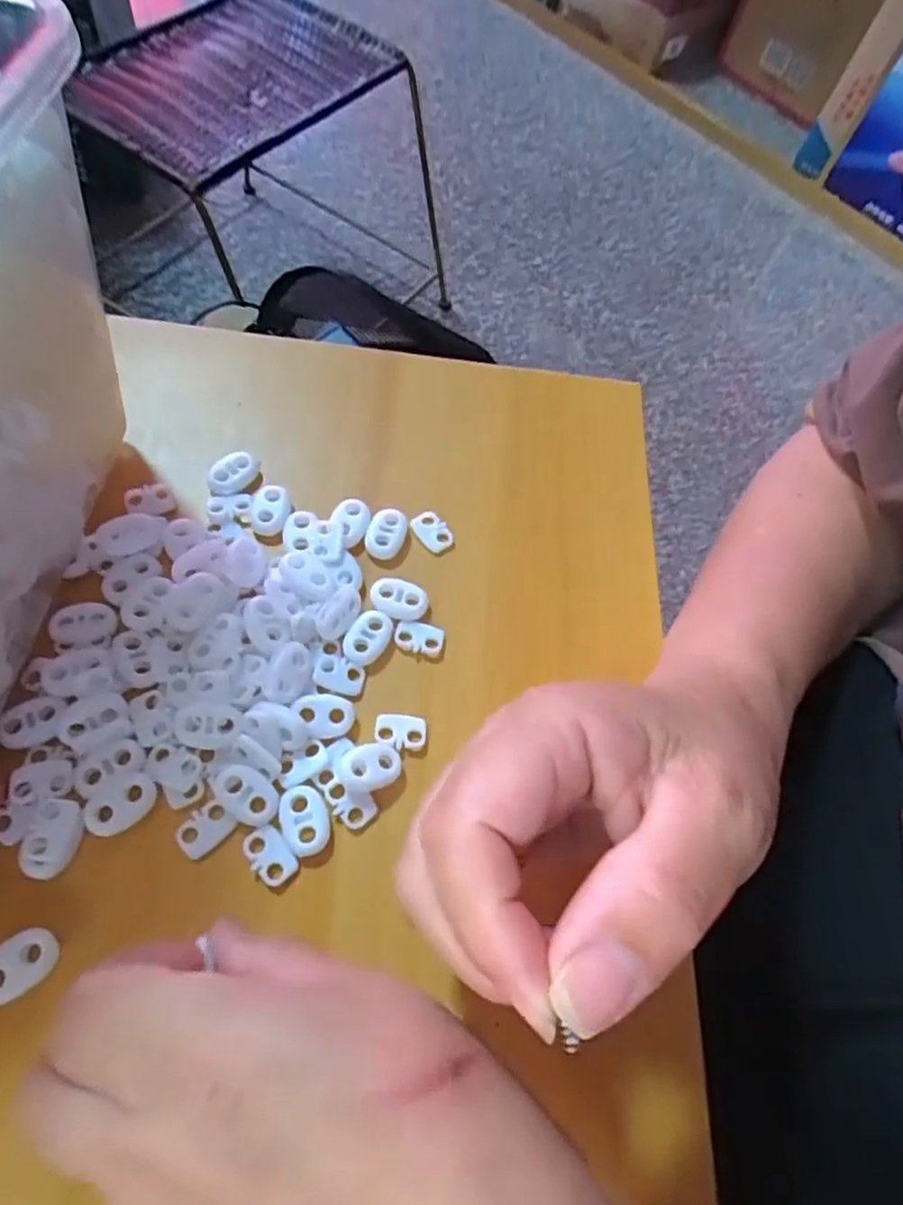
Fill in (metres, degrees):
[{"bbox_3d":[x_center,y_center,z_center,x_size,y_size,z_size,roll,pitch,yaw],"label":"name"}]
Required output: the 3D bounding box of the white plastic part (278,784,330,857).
[{"bbox_3d":[-0.048,0.070,0.223,0.015,0.004,0.022,-18,67,-16],"label":"white plastic part"}]

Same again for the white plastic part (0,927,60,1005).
[{"bbox_3d":[-0.126,0.105,0.198,0.022,0.007,0.015,-33,72,-21],"label":"white plastic part"}]

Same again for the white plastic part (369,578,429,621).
[{"bbox_3d":[-0.020,-0.002,0.262,0.022,0.004,0.013,22,62,4],"label":"white plastic part"}]

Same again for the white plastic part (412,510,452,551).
[{"bbox_3d":[-0.008,-0.029,0.283,0.012,0.004,0.019,-36,73,-22],"label":"white plastic part"}]

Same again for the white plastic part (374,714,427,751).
[{"bbox_3d":[-0.018,0.046,0.243,0.018,0.004,0.013,7,62,-4],"label":"white plastic part"}]

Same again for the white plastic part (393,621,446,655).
[{"bbox_3d":[-0.012,0.013,0.260,0.018,0.004,0.012,14,62,-1],"label":"white plastic part"}]

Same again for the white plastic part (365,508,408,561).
[{"bbox_3d":[-0.026,-0.029,0.273,0.016,0.004,0.021,18,62,2],"label":"white plastic part"}]

